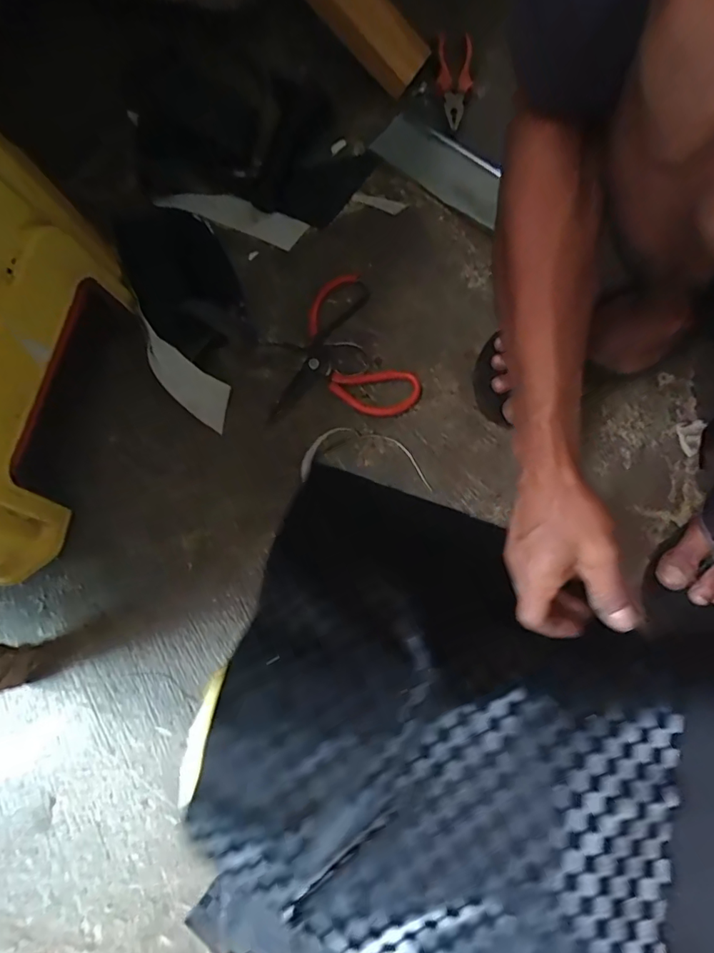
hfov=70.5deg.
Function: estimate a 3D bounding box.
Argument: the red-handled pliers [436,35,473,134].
[{"bbox_3d":[0.124,-0.502,0.643,0.043,0.018,0.131,3,75,1],"label":"red-handled pliers"}]

